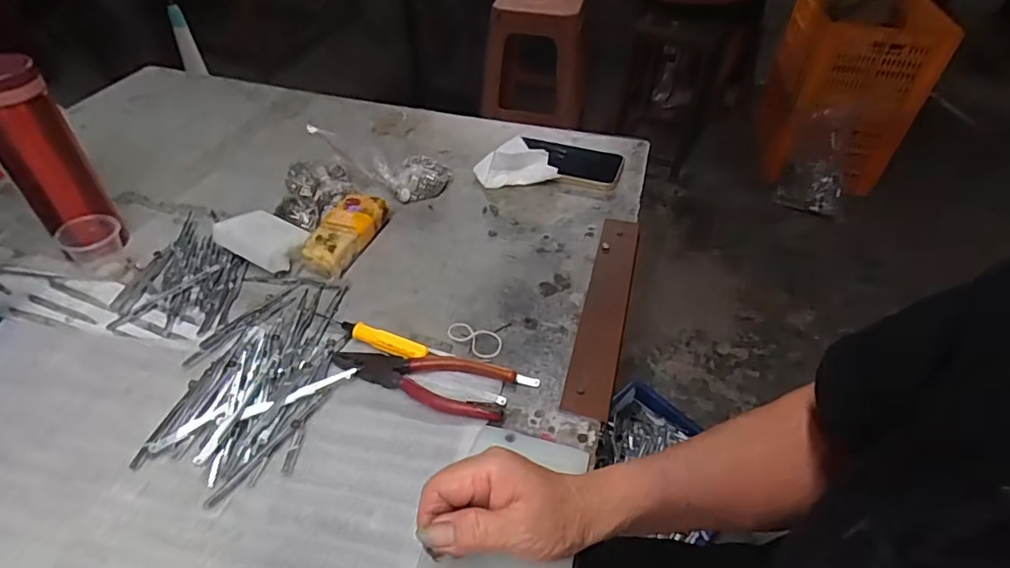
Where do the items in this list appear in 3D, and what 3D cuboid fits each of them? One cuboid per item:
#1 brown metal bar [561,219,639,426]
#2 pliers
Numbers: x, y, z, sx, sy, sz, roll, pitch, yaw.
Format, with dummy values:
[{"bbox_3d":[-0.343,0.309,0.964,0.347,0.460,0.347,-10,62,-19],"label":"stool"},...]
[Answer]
[{"bbox_3d":[0.096,0.019,0.514,0.039,0.008,0.251,10,46,12],"label":"brown metal bar"},{"bbox_3d":[-0.068,0.074,0.439,0.146,0.015,0.045,13,45,12],"label":"pliers"}]

